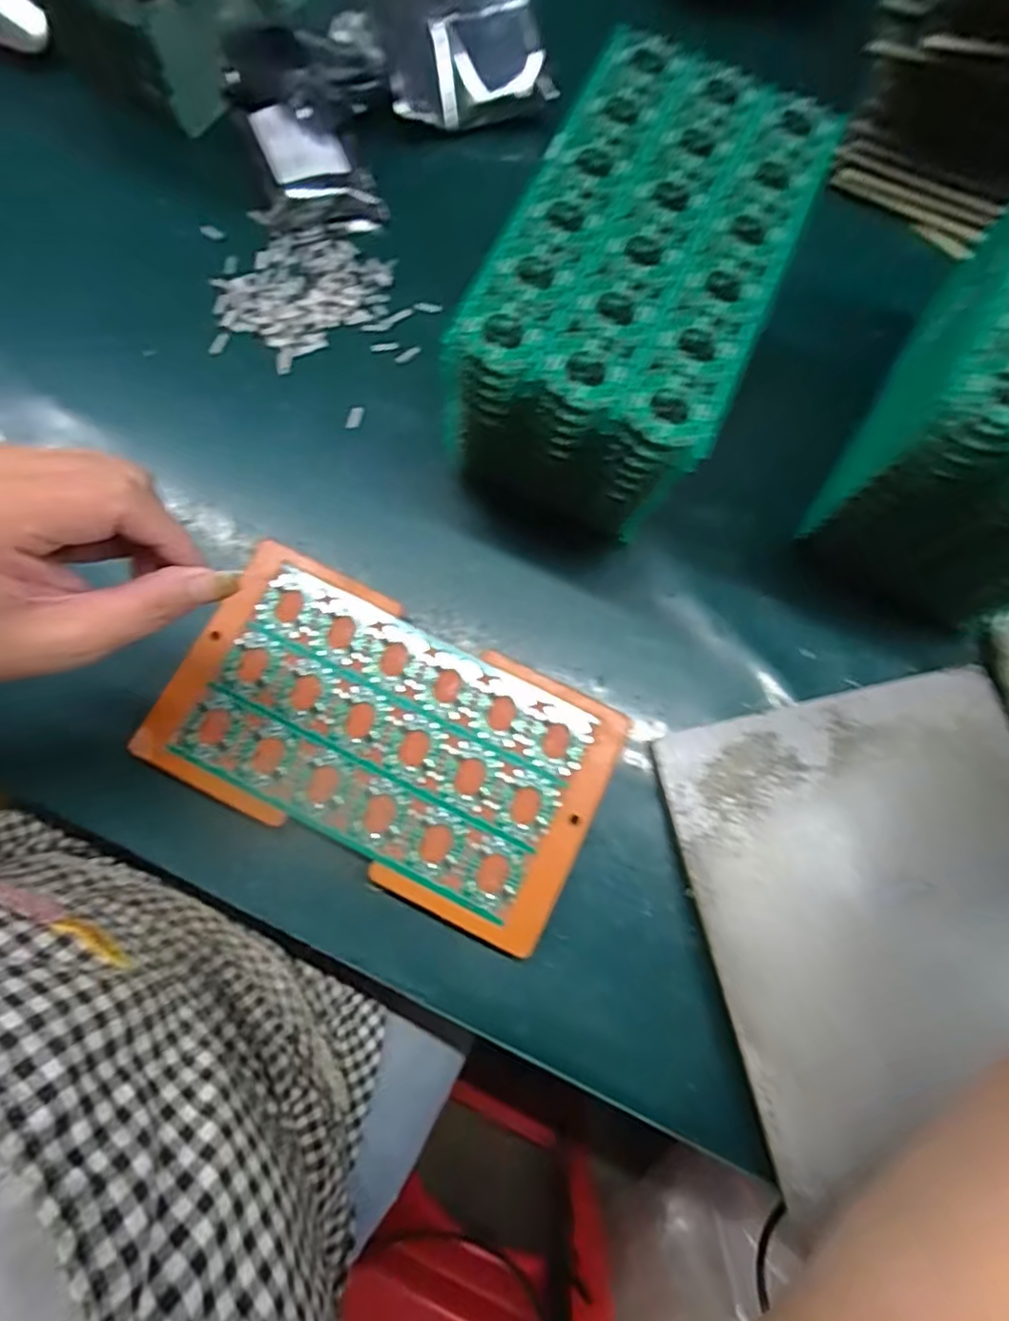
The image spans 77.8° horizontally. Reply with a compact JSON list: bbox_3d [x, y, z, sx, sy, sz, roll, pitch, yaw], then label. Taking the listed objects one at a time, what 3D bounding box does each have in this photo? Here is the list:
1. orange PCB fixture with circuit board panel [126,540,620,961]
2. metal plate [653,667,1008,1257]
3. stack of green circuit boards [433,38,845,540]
[{"bbox_3d":[-0.065,0.041,0.343,0.240,0.012,0.135,26,74,6],"label":"orange PCB fixture with circuit board panel"},{"bbox_3d":[0.204,0.125,0.328,0.197,0.006,0.217,-14,72,-3],"label":"metal plate"},{"bbox_3d":[0.068,-0.186,0.351,0.121,0.138,0.202,24,77,4],"label":"stack of green circuit boards"}]

